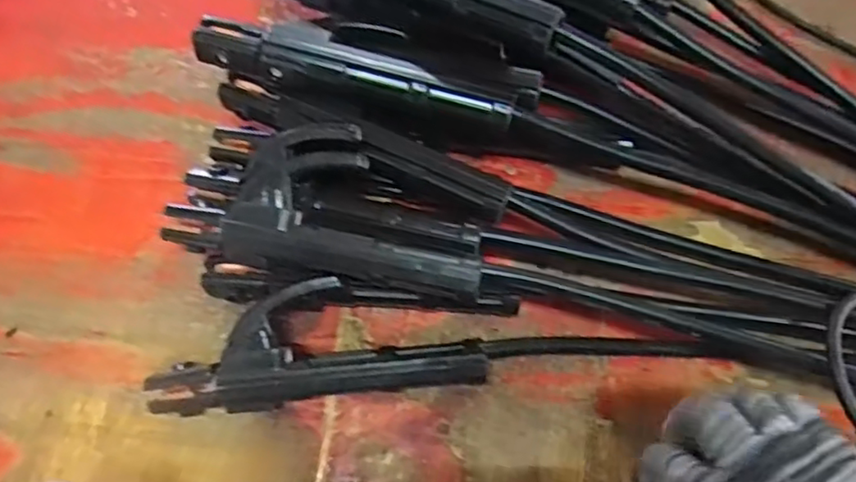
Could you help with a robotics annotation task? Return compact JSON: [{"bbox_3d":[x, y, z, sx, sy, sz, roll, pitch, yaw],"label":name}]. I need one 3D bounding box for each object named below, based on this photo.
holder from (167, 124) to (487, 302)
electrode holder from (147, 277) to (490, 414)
[{"bbox_3d":[-0.058,-0.020,0.375,0.188,0.038,0.085,11,67,7],"label":"holder"},{"bbox_3d":[-0.068,0.064,0.374,0.196,0.040,0.067,-6,66,-1],"label":"electrode holder"}]

